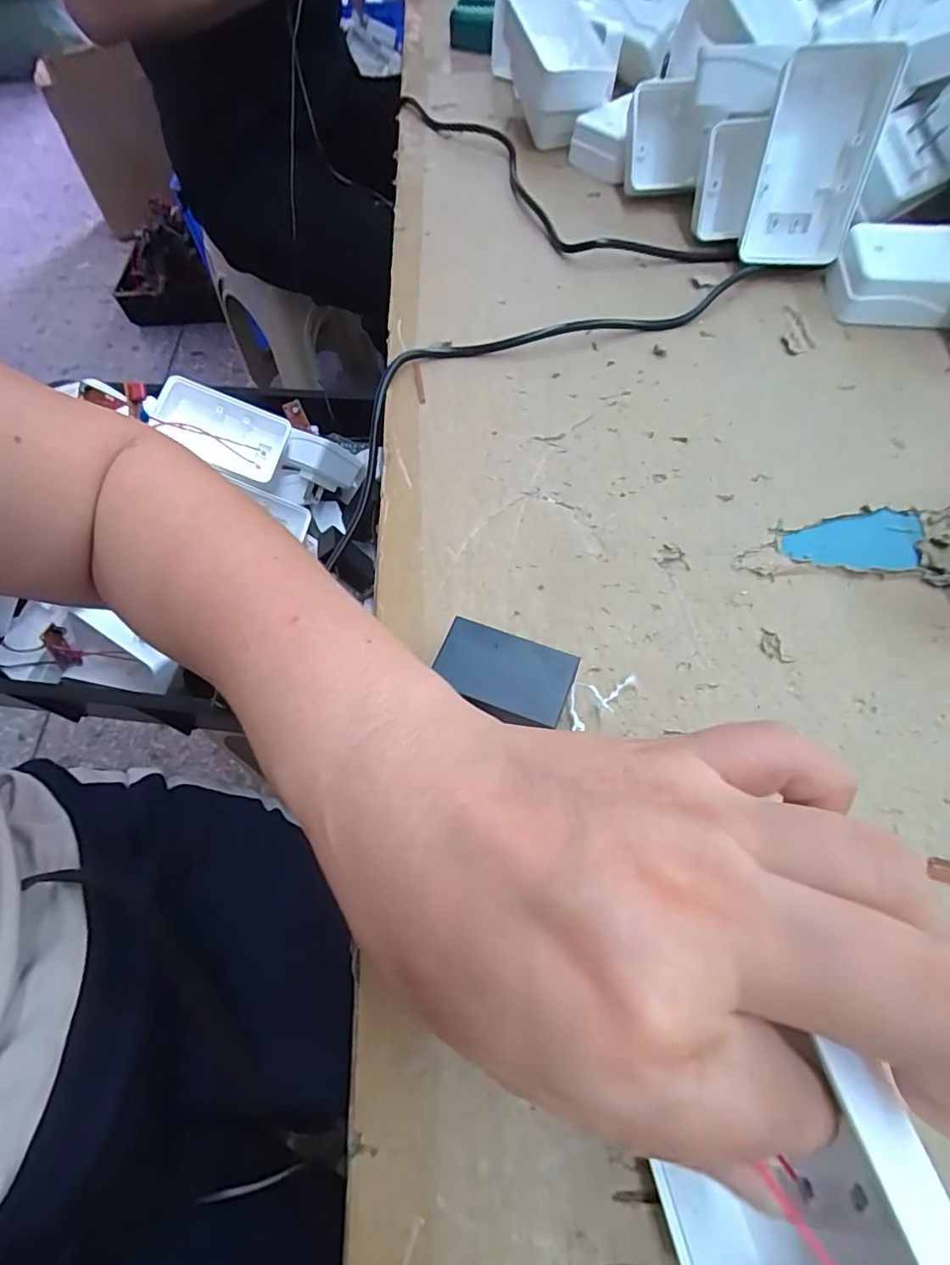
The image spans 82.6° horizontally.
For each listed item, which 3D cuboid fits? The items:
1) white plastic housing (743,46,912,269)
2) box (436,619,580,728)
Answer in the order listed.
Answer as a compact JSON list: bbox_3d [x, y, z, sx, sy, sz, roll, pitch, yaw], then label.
[{"bbox_3d":[0.183,-0.252,0.296,0.054,0.088,0.029,0,61,3],"label":"white plastic housing"},{"bbox_3d":[0.010,0.017,0.198,0.047,0.019,0.026,19,64,13],"label":"box"}]

